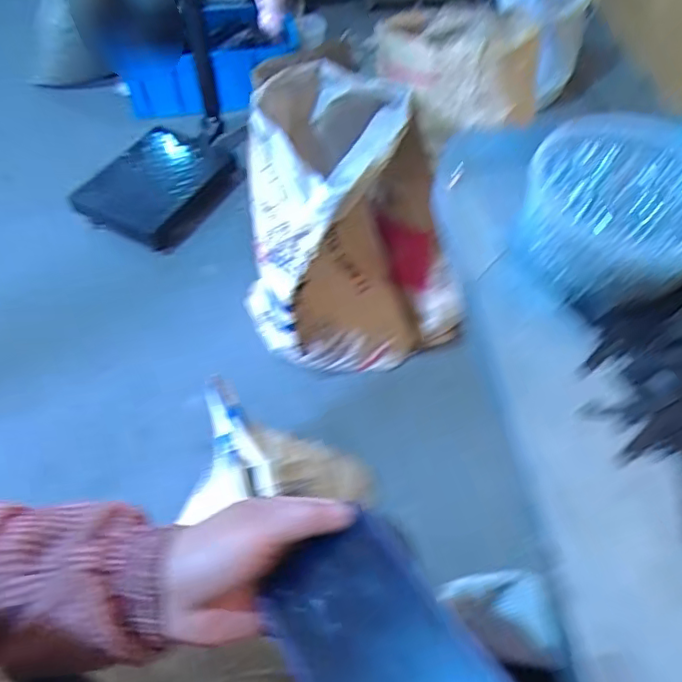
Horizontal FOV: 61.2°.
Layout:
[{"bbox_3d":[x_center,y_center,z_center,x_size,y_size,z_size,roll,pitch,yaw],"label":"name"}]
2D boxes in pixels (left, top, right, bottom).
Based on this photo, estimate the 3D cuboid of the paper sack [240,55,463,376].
[{"bbox_3d":[0.001,-0.234,1.266,0.428,0.560,0.375,-13,56,-11],"label":"paper sack"}]

